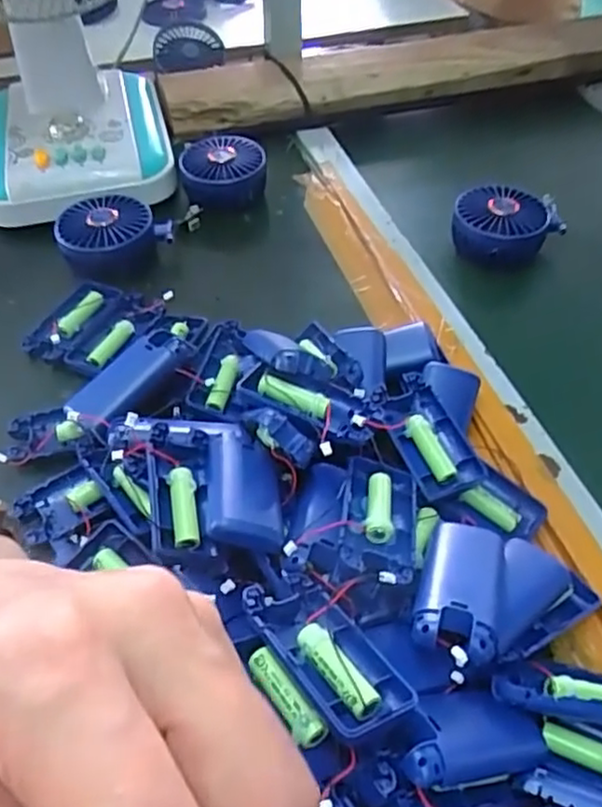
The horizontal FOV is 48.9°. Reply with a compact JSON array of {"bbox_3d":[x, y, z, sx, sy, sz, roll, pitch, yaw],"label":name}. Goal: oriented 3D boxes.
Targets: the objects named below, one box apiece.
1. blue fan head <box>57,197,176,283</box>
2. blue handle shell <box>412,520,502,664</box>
[{"bbox_3d":[-0.181,-0.158,0.626,0.088,0.041,0.096,-3,50,4],"label":"blue fan head"},{"bbox_3d":[0.089,0.102,0.368,0.043,0.024,0.097,13,29,17],"label":"blue handle shell"}]

